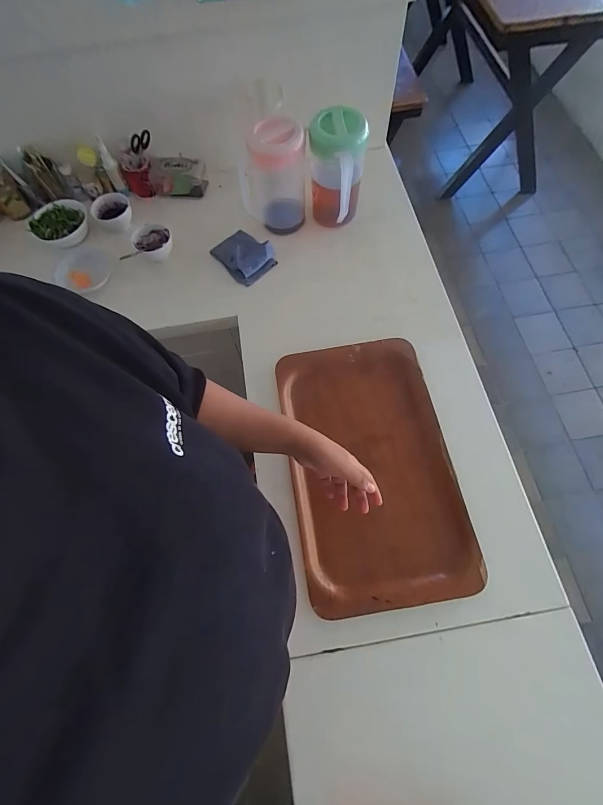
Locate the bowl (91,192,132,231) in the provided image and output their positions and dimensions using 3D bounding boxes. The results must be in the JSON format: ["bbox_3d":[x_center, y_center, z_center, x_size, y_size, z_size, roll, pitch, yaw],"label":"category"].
[{"bbox_3d":[-0.507,-0.507,0.982,0.097,0.066,0.097,-1,68,3],"label":"bowl"}]

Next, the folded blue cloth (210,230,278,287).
[{"bbox_3d":[-0.147,-0.378,0.926,0.116,0.042,0.140,-39,71,-12],"label":"folded blue cloth"}]

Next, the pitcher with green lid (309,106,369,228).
[{"bbox_3d":[0.086,-0.544,0.873,0.120,0.237,0.110,3,68,4],"label":"pitcher with green lid"}]

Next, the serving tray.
[{"bbox_3d":[0.130,0.110,0.708,0.300,0.050,0.510,-11,68,3],"label":"serving tray"}]

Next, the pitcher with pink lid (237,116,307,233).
[{"bbox_3d":[-0.064,-0.550,0.885,0.145,0.240,0.139,-3,68,2],"label":"pitcher with pink lid"}]

